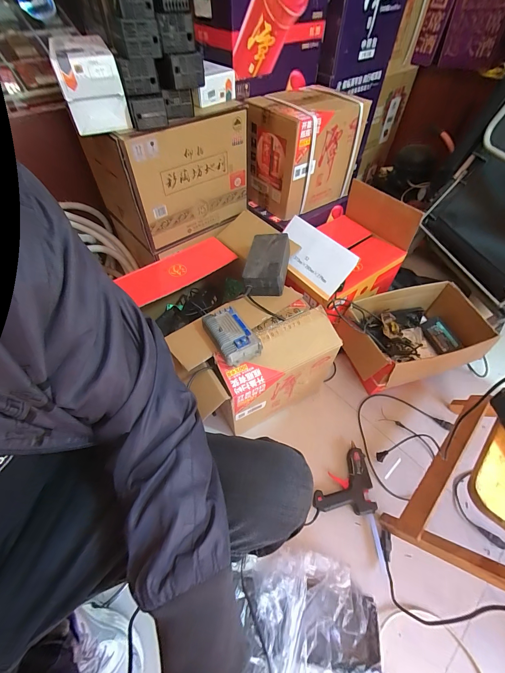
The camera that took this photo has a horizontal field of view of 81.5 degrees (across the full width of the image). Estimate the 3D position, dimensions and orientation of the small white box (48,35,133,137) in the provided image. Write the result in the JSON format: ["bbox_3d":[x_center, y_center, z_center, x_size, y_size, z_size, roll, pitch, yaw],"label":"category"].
[{"bbox_3d":[-0.359,-0.558,0.650,0.124,0.134,0.156,-18,55,-14],"label":"small white box"}]

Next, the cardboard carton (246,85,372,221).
[{"bbox_3d":[0.178,-0.621,0.997,0.354,0.297,0.221,-35,61,-24],"label":"cardboard carton"}]

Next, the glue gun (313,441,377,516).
[{"bbox_3d":[0.250,0.390,0.815,0.156,0.033,0.175,5,53,2],"label":"glue gun"}]

